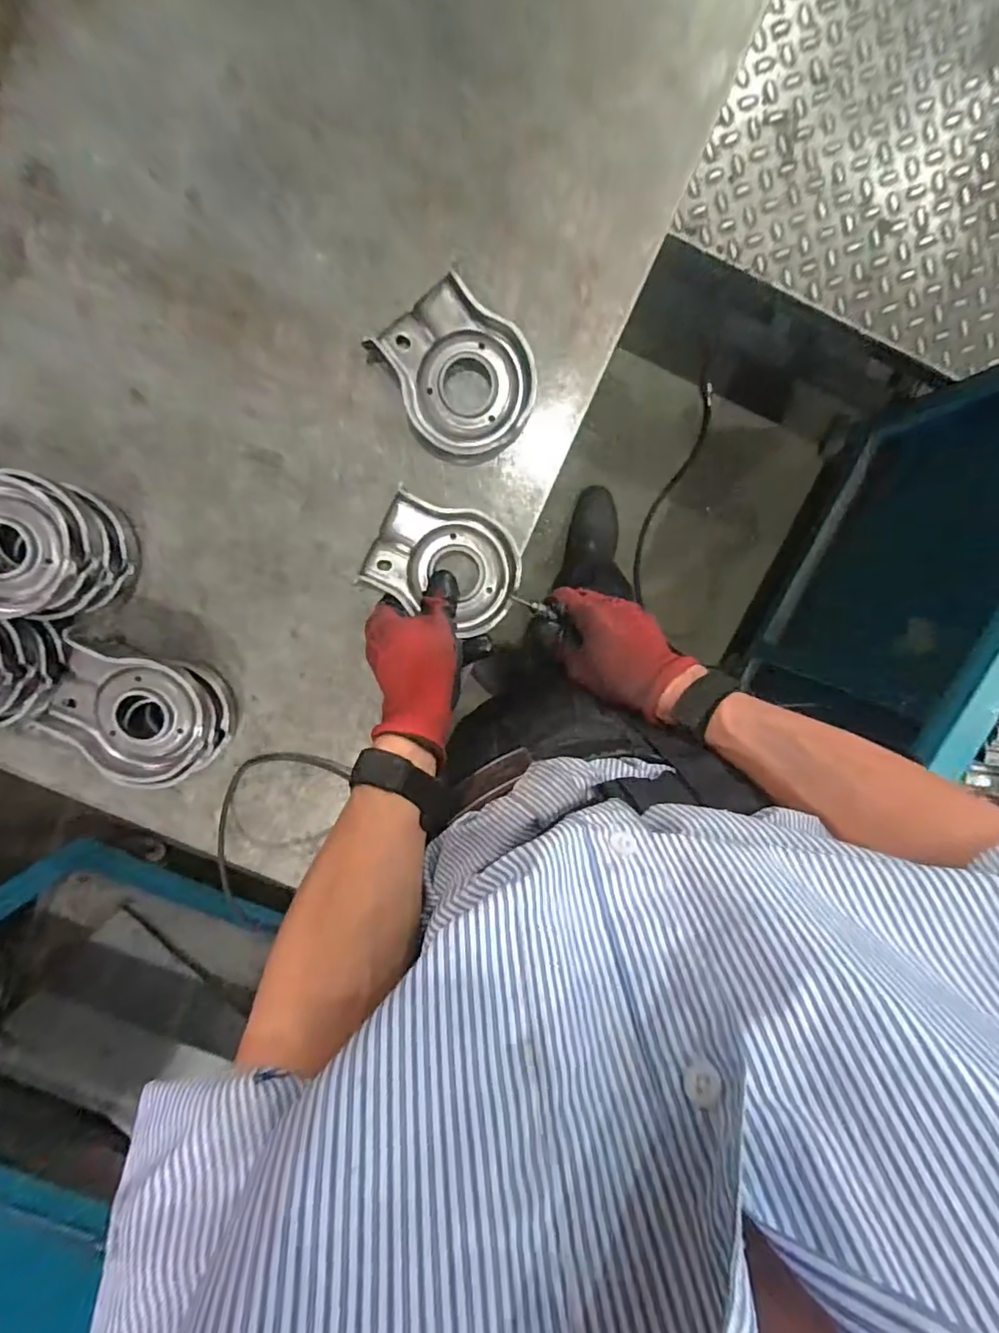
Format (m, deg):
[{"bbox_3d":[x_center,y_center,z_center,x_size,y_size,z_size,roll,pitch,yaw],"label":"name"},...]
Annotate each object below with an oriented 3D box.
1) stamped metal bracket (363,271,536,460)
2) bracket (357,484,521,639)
[{"bbox_3d":[-0.032,-0.229,0.435,0.098,0.028,0.124,-39,95,8],"label":"stamped metal bracket"},{"bbox_3d":[-0.043,-0.087,0.454,0.123,0.021,0.090,27,100,-1],"label":"bracket"}]

